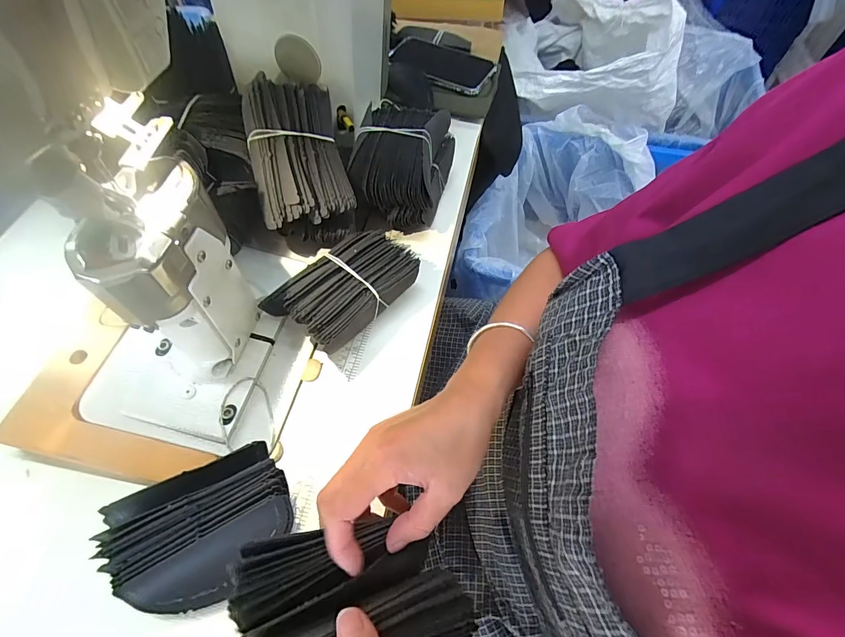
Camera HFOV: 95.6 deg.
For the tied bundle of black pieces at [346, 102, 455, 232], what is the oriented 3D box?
[{"bbox_3d":[-0.023,-0.172,0.431,0.094,0.089,0.121,11,62,9],"label":"tied bundle of black pieces"}]

